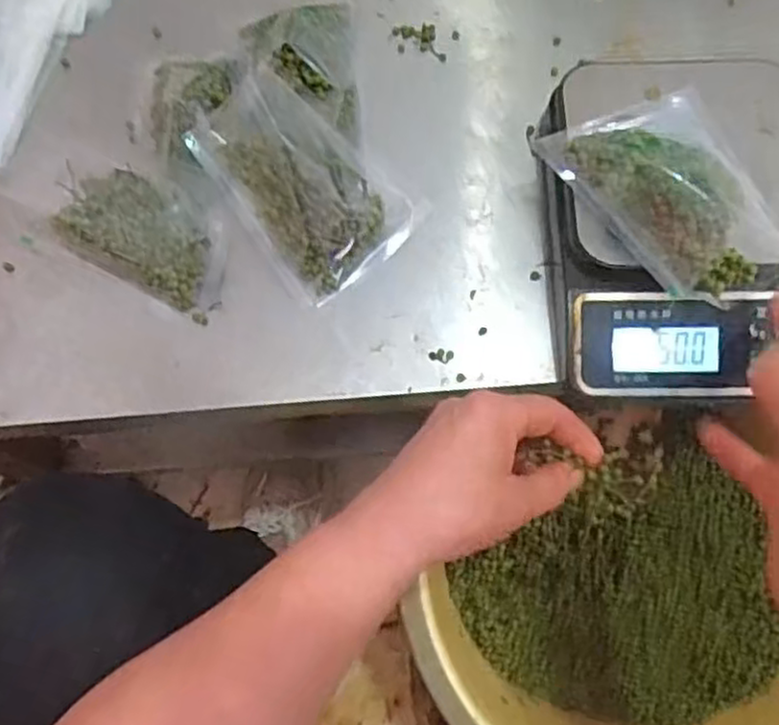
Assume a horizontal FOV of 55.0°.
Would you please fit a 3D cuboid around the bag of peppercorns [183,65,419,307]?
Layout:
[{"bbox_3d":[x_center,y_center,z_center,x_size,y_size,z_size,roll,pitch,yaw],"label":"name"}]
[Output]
[{"bbox_3d":[-0.054,-0.113,0.465,0.085,0.025,0.133,-39,97,2],"label":"bag of peppercorns"}]

